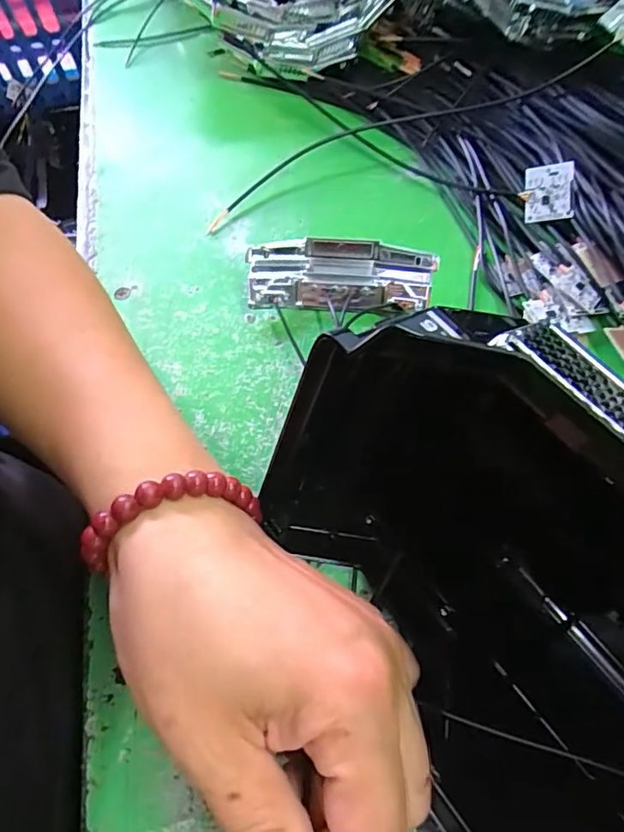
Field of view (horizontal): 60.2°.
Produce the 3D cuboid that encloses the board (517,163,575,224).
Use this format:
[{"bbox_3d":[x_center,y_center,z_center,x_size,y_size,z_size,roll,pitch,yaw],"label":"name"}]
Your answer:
[{"bbox_3d":[0.134,-0.128,0.307,0.026,0.004,0.031,2,89,22],"label":"board"}]

